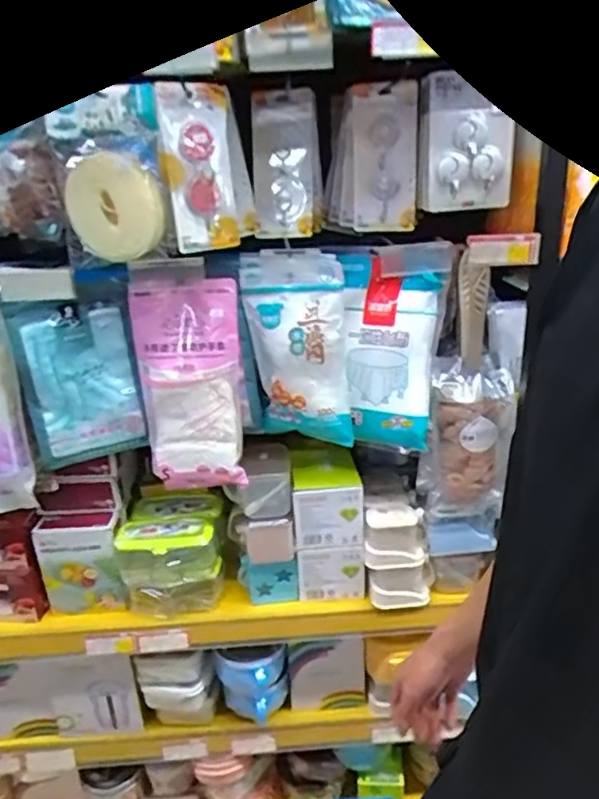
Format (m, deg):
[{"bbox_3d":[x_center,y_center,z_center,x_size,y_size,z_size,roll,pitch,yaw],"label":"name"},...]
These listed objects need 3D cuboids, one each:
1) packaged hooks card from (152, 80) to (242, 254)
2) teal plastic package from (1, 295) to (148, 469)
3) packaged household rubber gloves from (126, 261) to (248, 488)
[{"bbox_3d":[-0.129,-0.308,0.816,0.127,0.208,0.033,-23,28,-37],"label":"packaged hooks card"},{"bbox_3d":[-0.326,-0.031,0.918,0.168,0.269,0.040,-19,27,-31],"label":"teal plastic package"},{"bbox_3d":[-0.165,-0.028,0.936,0.154,0.343,0.064,-7,21,-10],"label":"packaged household rubber gloves"}]

